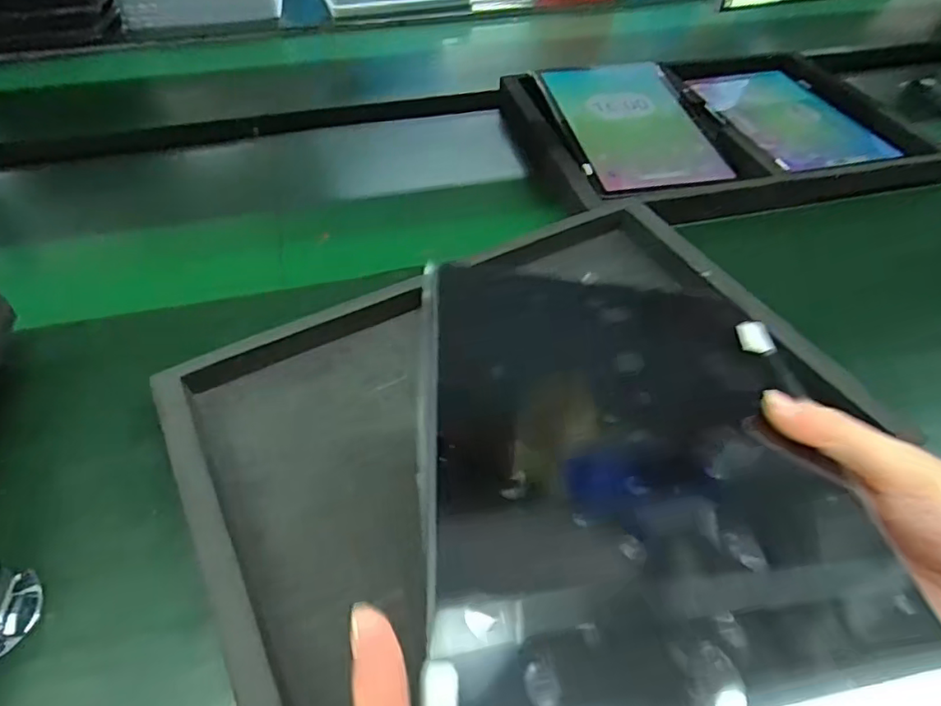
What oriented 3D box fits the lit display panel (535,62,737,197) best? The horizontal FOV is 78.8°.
[{"bbox_3d":[0.191,-0.277,0.683,0.170,0.008,0.260,-6,54,-10],"label":"lit display panel"}]

